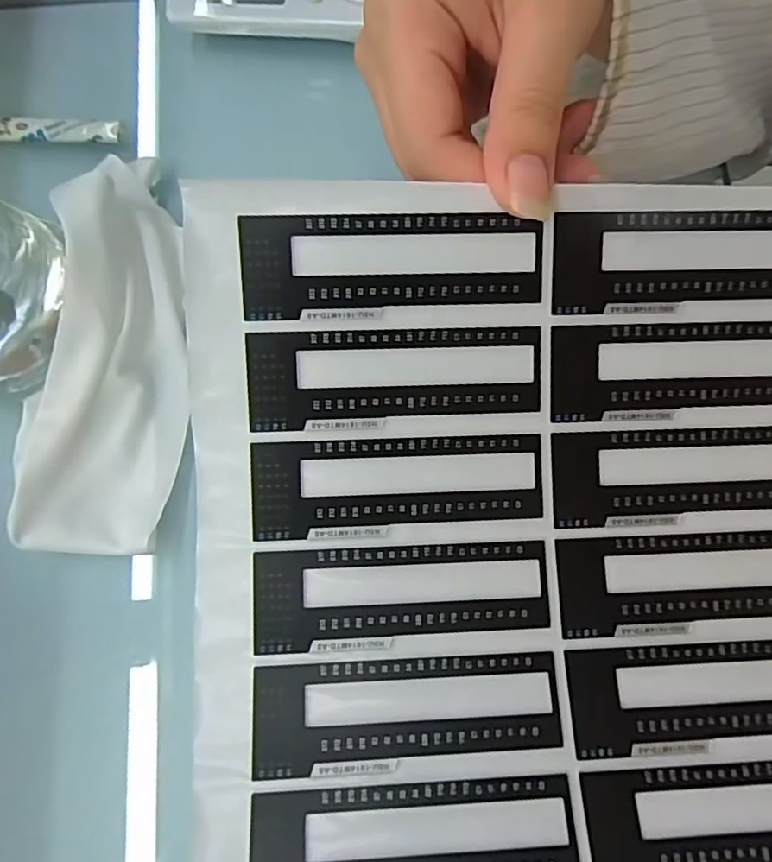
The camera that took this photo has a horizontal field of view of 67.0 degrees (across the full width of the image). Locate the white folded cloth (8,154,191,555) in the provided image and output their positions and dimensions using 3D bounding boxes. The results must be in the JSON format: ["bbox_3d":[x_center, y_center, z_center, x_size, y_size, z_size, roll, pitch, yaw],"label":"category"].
[{"bbox_3d":[-0.114,-0.040,0.242,0.059,0.031,0.173,6,76,0],"label":"white folded cloth"}]

